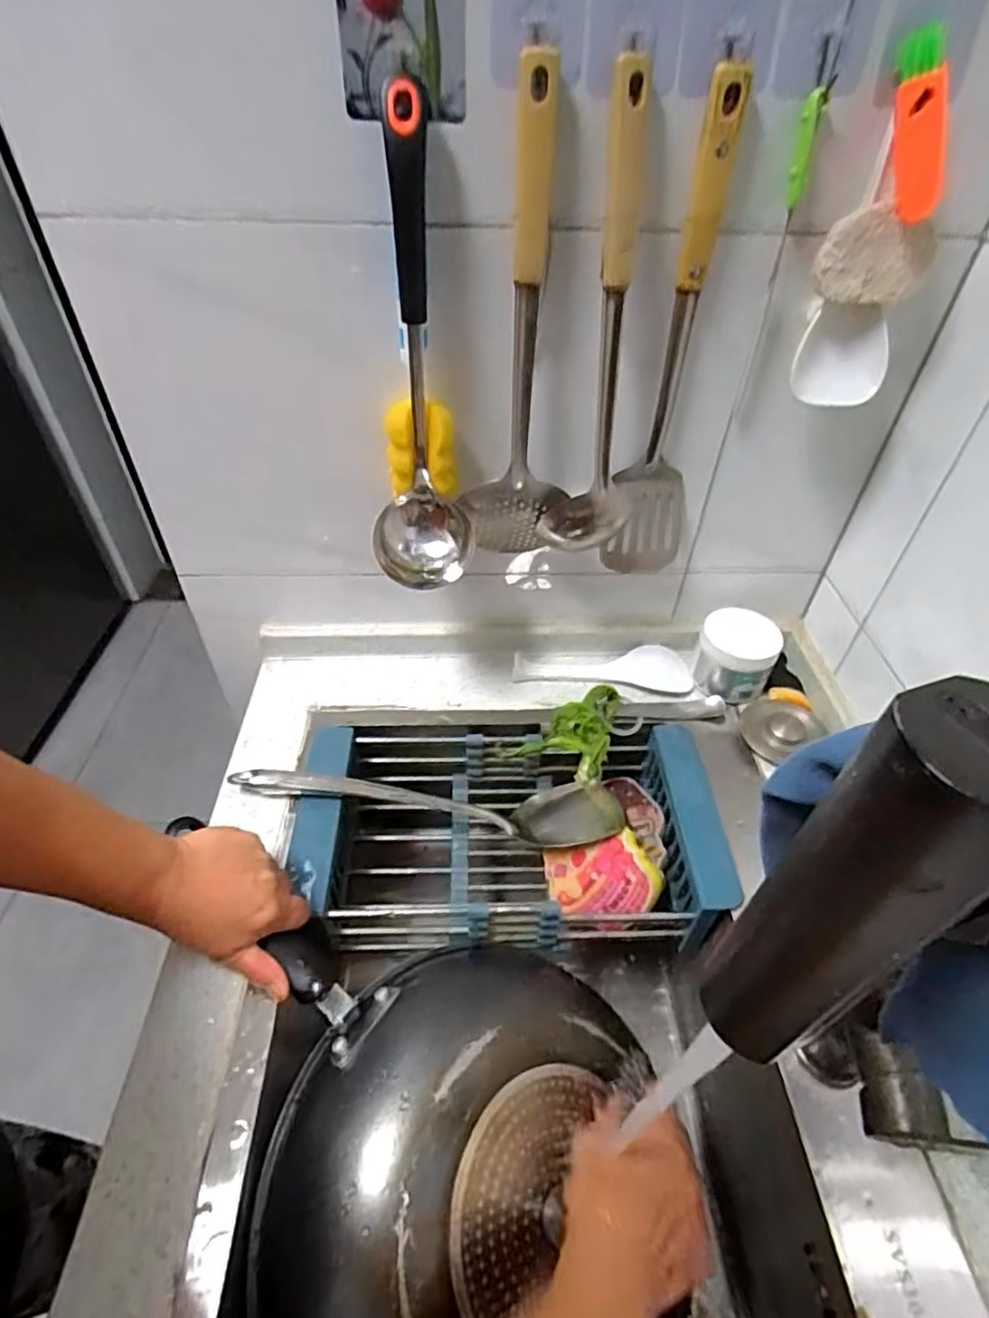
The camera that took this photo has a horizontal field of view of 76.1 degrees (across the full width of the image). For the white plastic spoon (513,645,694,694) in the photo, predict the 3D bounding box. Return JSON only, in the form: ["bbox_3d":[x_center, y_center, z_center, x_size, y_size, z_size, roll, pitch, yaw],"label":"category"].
[{"bbox_3d":[0.120,0.006,0.705,0.193,0.018,0.059,4,43,2],"label":"white plastic spoon"}]

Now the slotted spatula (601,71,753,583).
[{"bbox_3d":[0.144,-0.216,0.501,0.089,0.374,0.054,-6,45,-9],"label":"slotted spatula"}]

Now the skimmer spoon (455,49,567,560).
[{"bbox_3d":[0.024,-0.234,0.496,0.082,0.344,0.066,11,44,9],"label":"skimmer spoon"}]

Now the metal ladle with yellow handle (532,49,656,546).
[{"bbox_3d":[0.087,-0.228,0.479,0.070,0.325,0.060,11,44,9],"label":"metal ladle with yellow handle"}]

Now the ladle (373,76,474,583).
[{"bbox_3d":[-0.059,-0.205,0.468,0.082,0.313,0.081,-3,44,-5],"label":"ladle"}]

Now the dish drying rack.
[{"bbox_3d":[-0.014,0.168,0.610,0.344,0.085,0.201,0,43,-3],"label":"dish drying rack"}]

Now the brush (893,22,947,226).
[{"bbox_3d":[0.267,-0.333,0.398,0.028,0.097,0.014,12,38,45],"label":"brush"}]

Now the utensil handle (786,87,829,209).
[{"bbox_3d":[0.206,-0.337,0.419,0.013,0.059,0.016,19,46,16],"label":"utensil handle"}]

